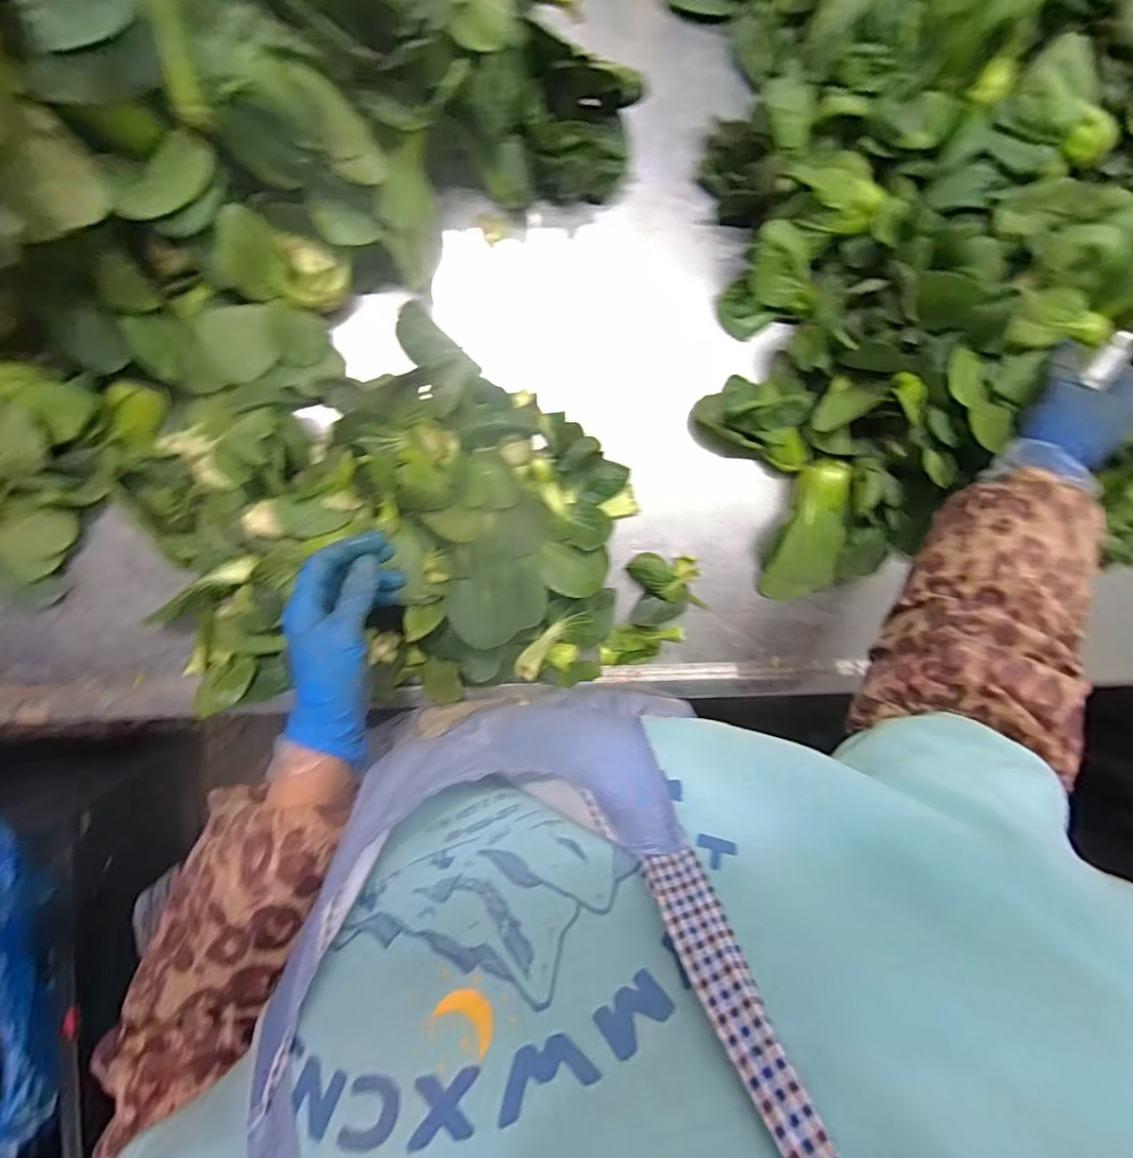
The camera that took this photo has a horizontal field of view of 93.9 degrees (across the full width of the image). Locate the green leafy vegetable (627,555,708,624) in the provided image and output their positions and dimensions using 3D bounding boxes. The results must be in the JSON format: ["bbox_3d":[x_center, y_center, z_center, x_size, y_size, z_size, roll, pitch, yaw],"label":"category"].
[{"bbox_3d":[0.098,0.010,0.507,0.069,0.020,0.067,-6,95,-7],"label":"green leafy vegetable"}]

